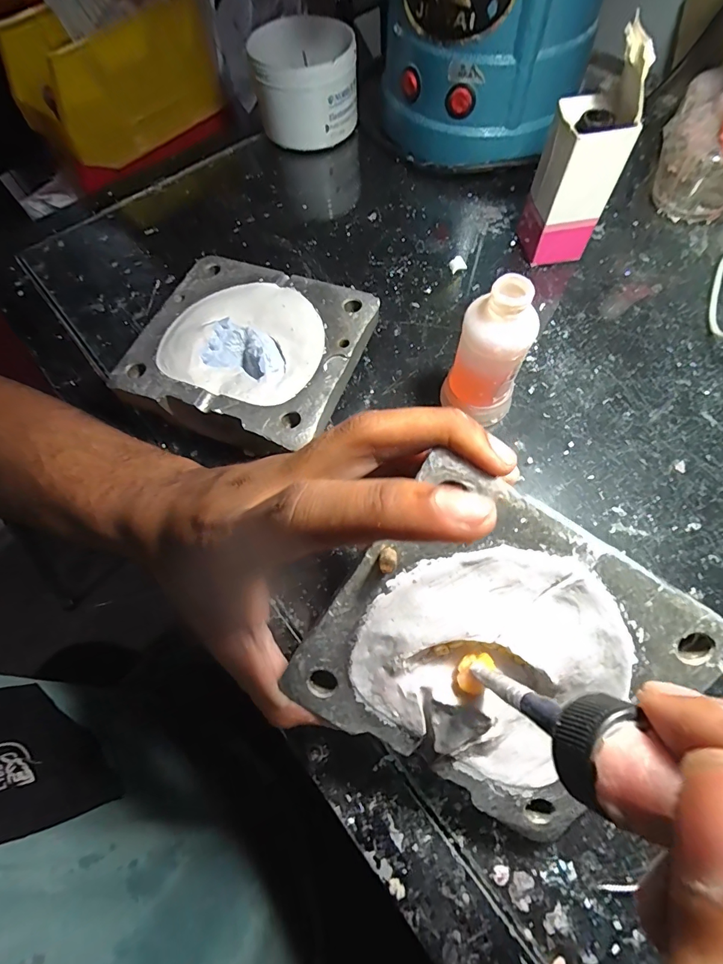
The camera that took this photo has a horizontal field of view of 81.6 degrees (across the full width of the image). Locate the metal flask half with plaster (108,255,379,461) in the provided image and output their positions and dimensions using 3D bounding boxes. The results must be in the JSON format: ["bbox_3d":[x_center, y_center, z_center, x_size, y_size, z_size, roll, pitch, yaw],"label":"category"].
[{"bbox_3d":[-0.067,-0.073,0.267,0.128,0.046,0.119,21,69,11],"label":"metal flask half with plaster"}]

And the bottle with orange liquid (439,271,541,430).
[{"bbox_3d":[0.071,-0.066,0.234,0.038,0.088,0.034,22,70,12],"label":"bottle with orange liquid"}]

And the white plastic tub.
[{"bbox_3d":[-0.051,-0.362,0.383,0.096,0.067,0.091,-15,67,-4],"label":"white plastic tub"}]

